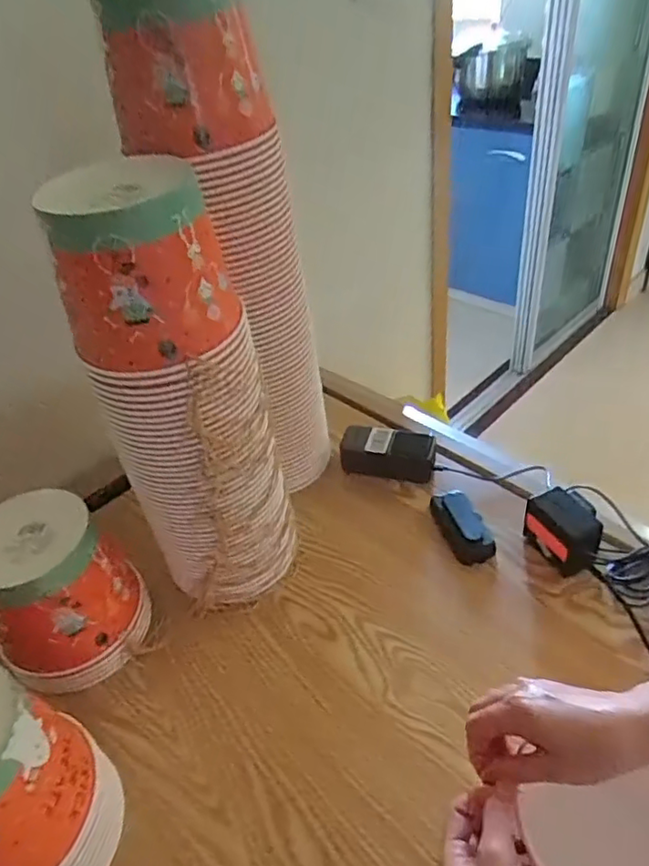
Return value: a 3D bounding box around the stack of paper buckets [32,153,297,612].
[{"bbox_3d":[-0.141,-0.026,0.620,0.155,0.445,0.152,-22,41,-17],"label":"stack of paper buckets"}]

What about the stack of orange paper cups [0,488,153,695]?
[{"bbox_3d":[-0.288,0.173,0.657,0.147,0.161,0.144,19,46,29],"label":"stack of orange paper cups"}]

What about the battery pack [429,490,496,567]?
[{"bbox_3d":[0.174,0.116,0.772,0.053,0.028,0.110,-12,39,-5],"label":"battery pack"}]

